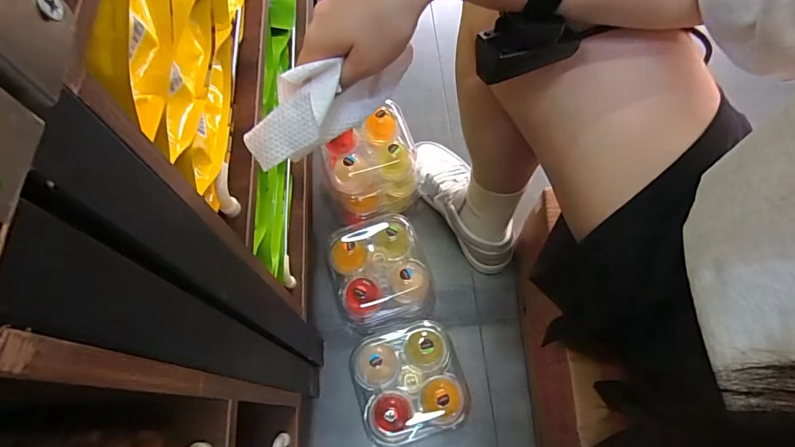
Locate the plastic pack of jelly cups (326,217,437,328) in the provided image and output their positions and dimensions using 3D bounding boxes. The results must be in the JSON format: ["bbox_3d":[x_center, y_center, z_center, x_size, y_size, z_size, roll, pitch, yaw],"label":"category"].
[{"bbox_3d":[-0.028,0.073,0.656,0.143,0.094,0.138,-12,66,-5],"label":"plastic pack of jelly cups"}]

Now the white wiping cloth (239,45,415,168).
[{"bbox_3d":[-0.051,-0.090,0.329,0.132,0.063,0.036,-17,67,-7],"label":"white wiping cloth"}]

